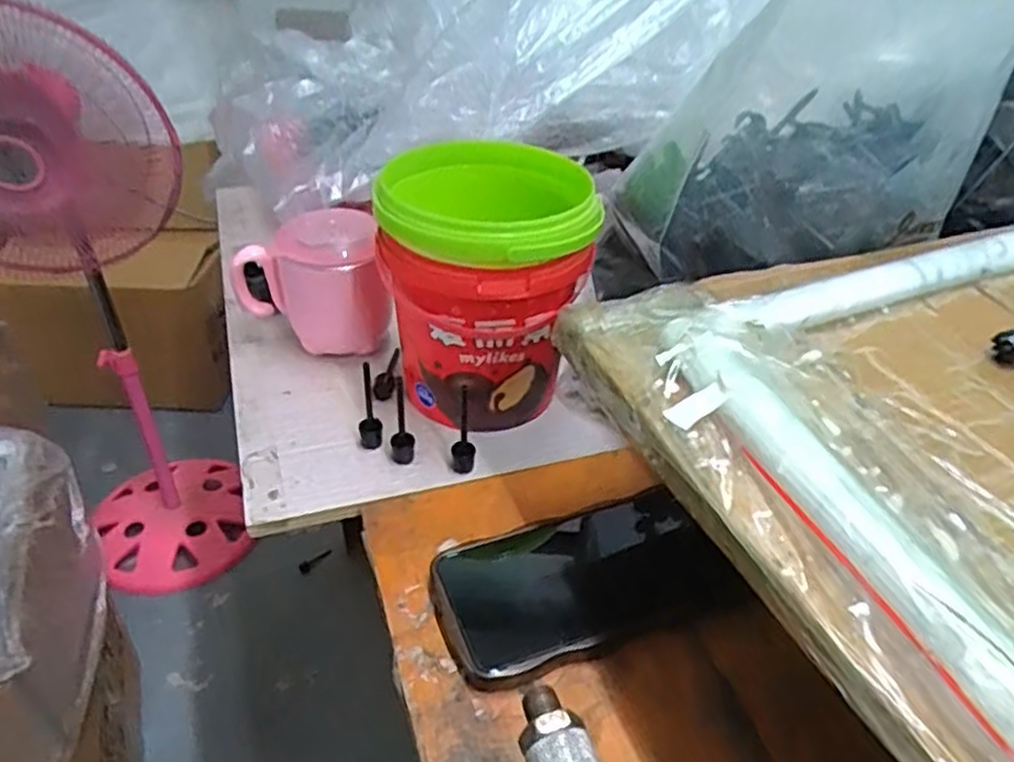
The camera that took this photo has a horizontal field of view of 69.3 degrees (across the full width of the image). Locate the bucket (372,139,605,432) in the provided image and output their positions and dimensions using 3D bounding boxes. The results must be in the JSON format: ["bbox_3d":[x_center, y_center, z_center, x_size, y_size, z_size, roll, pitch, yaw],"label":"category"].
[{"bbox_3d":[-0.016,-0.056,0.481,0.127,0.156,0.126,-3,37,-8],"label":"bucket"}]

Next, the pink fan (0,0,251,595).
[{"bbox_3d":[-0.583,-0.073,1.069,0.302,0.856,0.255,-9,39,-16],"label":"pink fan"}]

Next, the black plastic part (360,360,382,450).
[{"bbox_3d":[-0.086,0.014,0.458,0.013,0.060,0.017,-6,38,-12],"label":"black plastic part"}]

